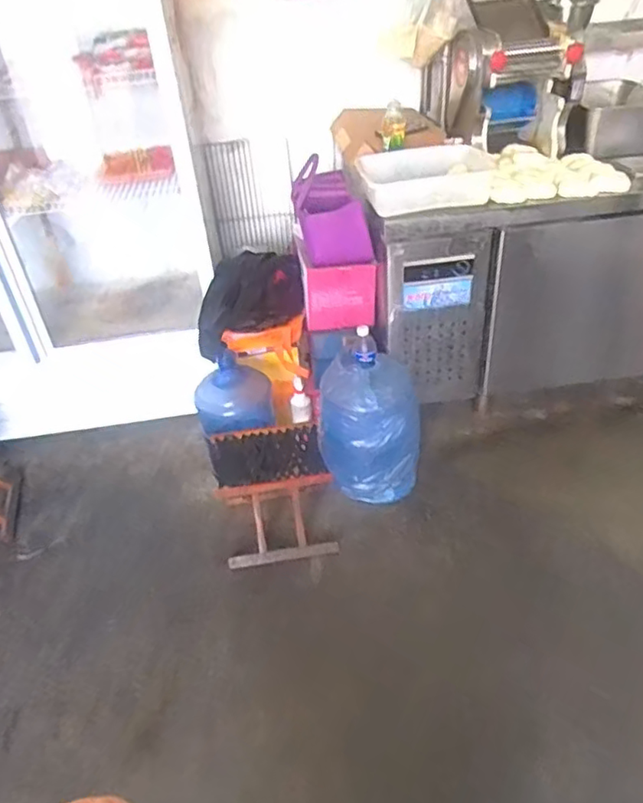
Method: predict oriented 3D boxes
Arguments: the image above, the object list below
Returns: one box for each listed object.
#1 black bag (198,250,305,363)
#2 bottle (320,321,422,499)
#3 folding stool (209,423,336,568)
[{"bbox_3d":[-0.229,-0.312,1.920,0.349,0.202,0.221,-16,38,-14],"label":"black bag"},{"bbox_3d":[0.154,0.041,1.870,0.303,0.450,0.276,2,37,9],"label":"bottle"},{"bbox_3d":[-0.137,0.257,1.761,0.322,0.283,0.287,-9,37,-5],"label":"folding stool"}]

